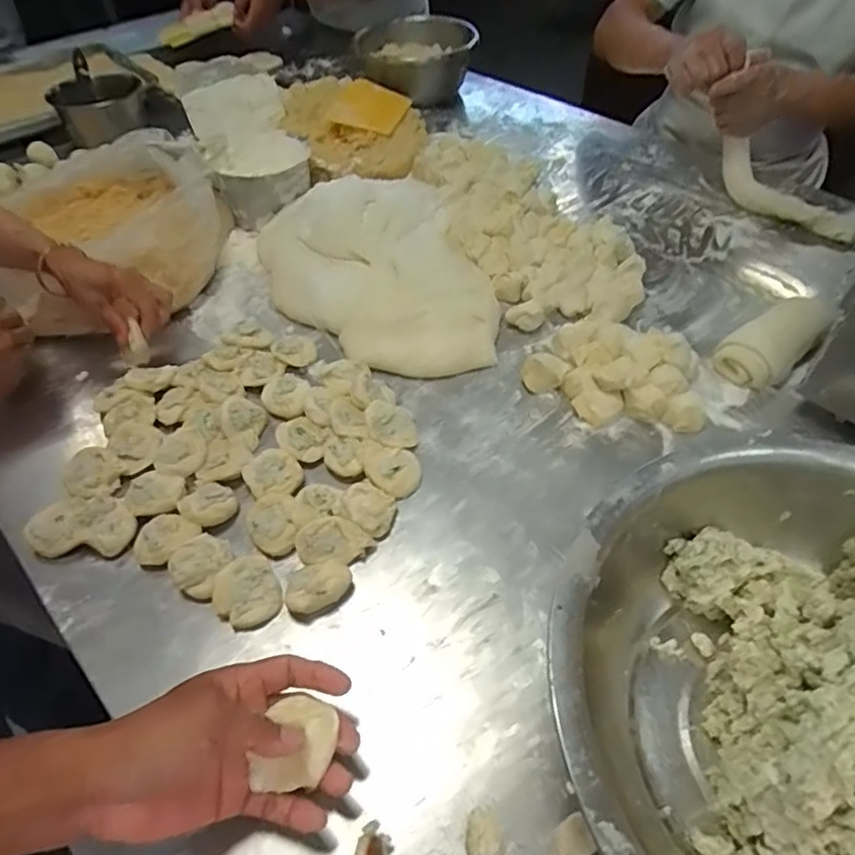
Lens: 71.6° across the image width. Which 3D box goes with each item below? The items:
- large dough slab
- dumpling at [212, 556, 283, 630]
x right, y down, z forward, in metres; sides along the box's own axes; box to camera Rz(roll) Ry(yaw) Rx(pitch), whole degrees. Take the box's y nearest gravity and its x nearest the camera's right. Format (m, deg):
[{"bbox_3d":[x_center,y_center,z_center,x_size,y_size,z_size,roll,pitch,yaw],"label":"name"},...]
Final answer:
[{"bbox_3d":[-0.074,-0.220,0.787,0.265,0.055,0.399,-16,58,-9],"label":"large dough slab"},{"bbox_3d":[-0.156,0.142,0.511,0.054,0.020,0.055,1,49,-1],"label":"dumpling"}]

